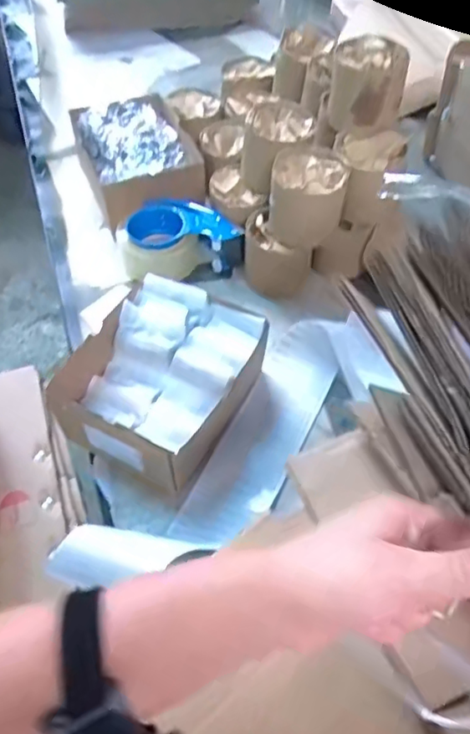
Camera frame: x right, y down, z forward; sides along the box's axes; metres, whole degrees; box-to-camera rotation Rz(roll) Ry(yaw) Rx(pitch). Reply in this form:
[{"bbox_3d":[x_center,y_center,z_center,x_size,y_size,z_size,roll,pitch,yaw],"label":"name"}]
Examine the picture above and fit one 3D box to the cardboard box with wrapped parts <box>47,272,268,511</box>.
[{"bbox_3d":[-0.078,0.014,0.647,0.168,0.085,0.204,25,58,17],"label":"cardboard box with wrapped parts"}]

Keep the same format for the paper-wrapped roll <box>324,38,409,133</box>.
[{"bbox_3d":[0.162,-0.346,0.719,0.085,0.073,0.088,0,54,0],"label":"paper-wrapped roll"}]

